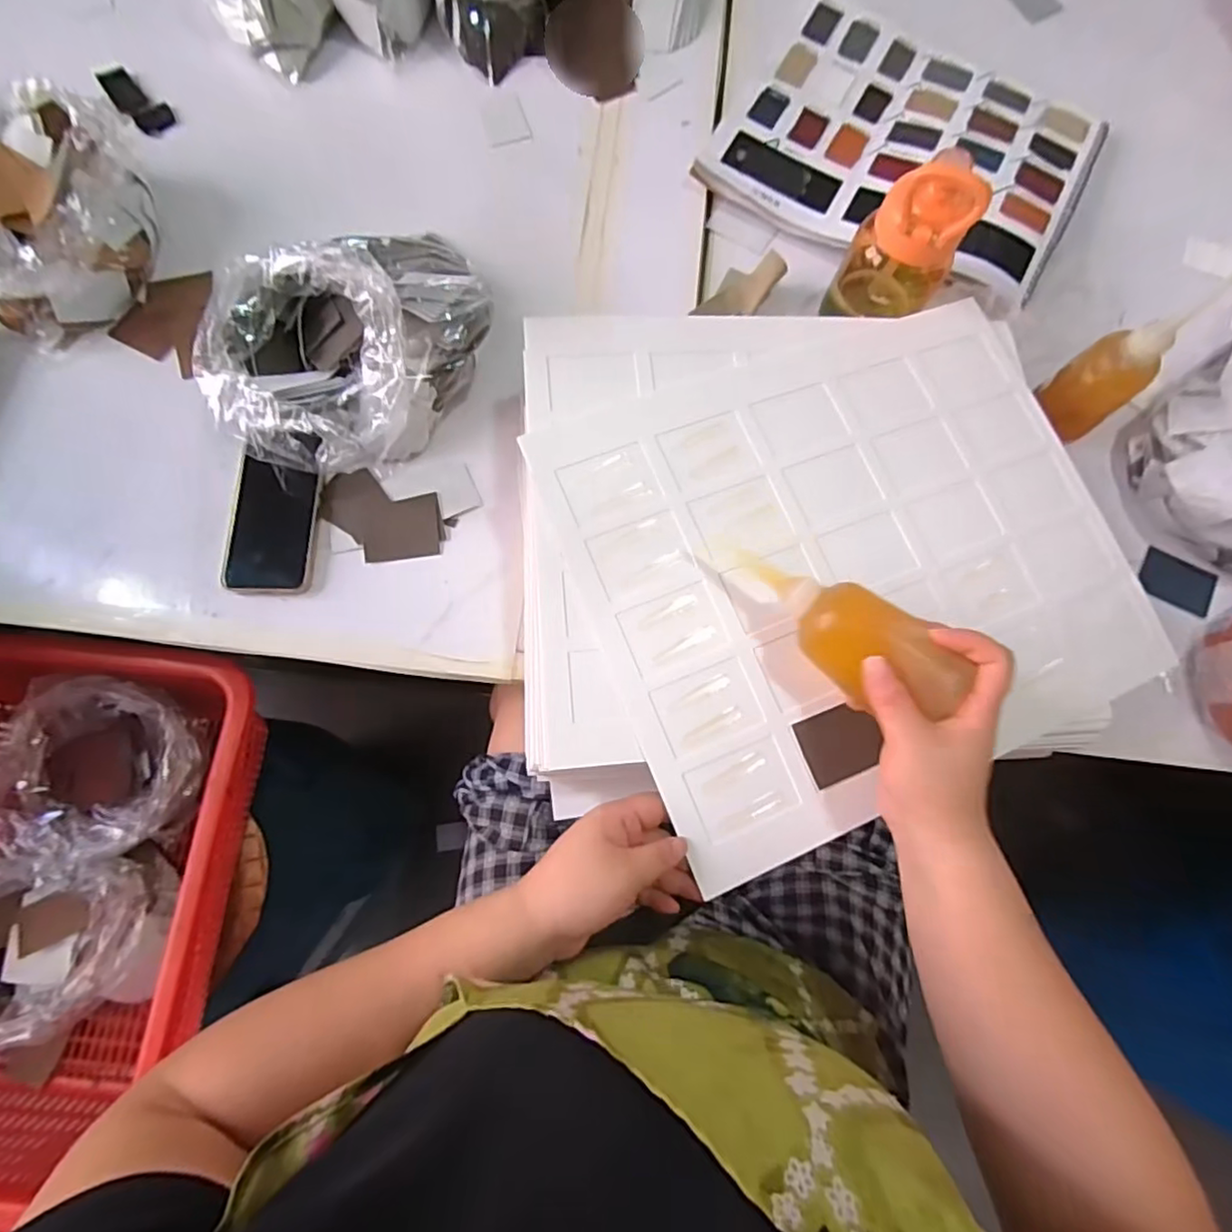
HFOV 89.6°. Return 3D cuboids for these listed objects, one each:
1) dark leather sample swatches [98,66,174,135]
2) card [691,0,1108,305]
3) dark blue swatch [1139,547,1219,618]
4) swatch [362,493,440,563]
[{"bbox_3d":[-0.522,-0.560,0.677,0.107,0.011,0.040,42,81,9],"label":"dark leather sample swatches"},{"bbox_3d":[0.311,-0.503,0.643,0.357,0.032,0.304,30,79,7],"label":"card"},{"bbox_3d":[0.527,-0.032,0.583,0.066,0.008,0.040,27,92,9],"label":"dark blue swatch"},{"bbox_3d":[-0.194,-0.080,0.562,0.065,0.005,0.059,-7,74,-6],"label":"swatch"}]

